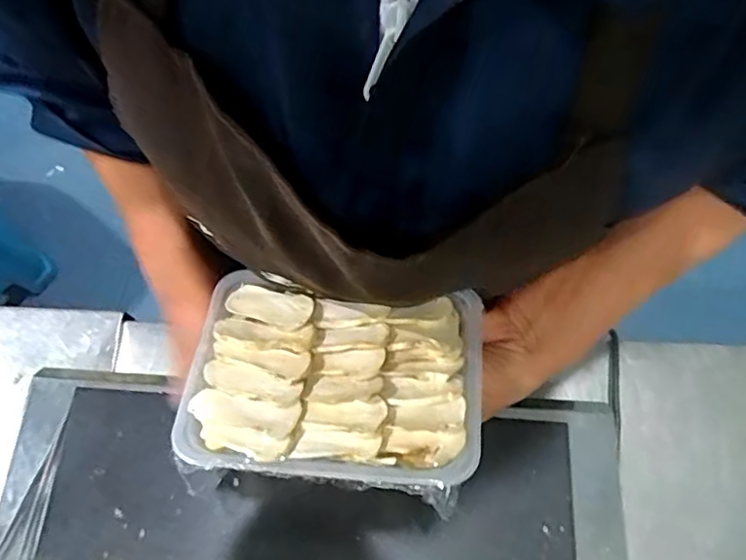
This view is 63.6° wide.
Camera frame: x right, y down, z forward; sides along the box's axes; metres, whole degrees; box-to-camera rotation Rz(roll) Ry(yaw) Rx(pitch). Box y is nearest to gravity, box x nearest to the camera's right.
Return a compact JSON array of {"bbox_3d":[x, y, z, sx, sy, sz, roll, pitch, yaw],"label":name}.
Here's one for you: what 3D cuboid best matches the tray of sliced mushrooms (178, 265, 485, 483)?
[{"bbox_3d":[-0.023,0.052,0.343,0.159,0.035,0.114,7,68,2],"label":"tray of sliced mushrooms"}]

